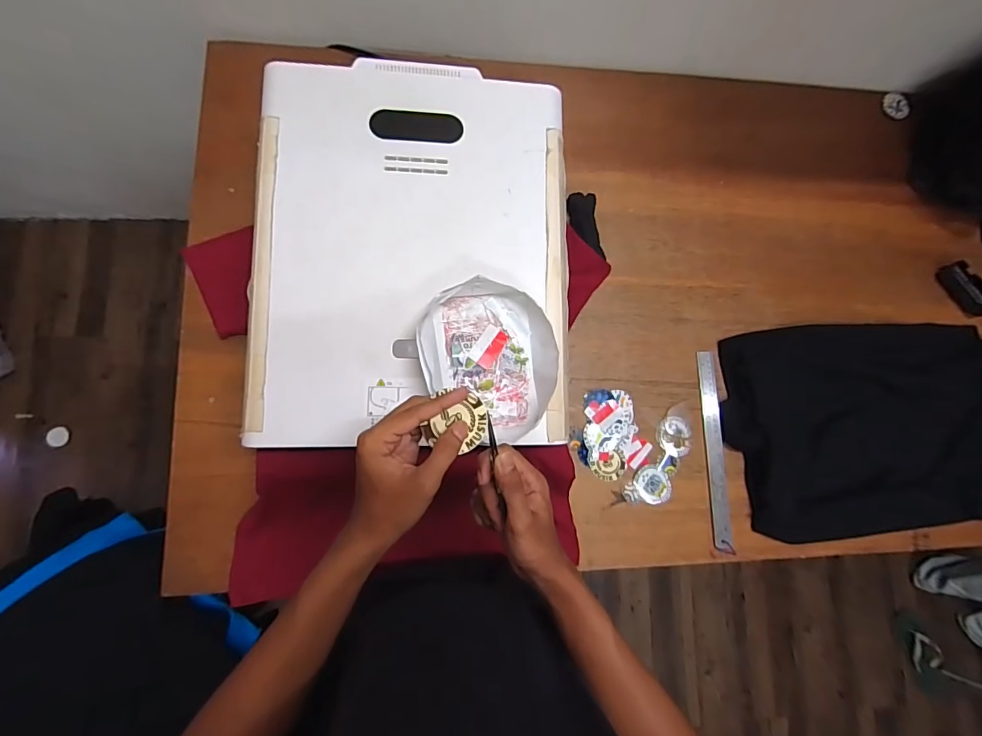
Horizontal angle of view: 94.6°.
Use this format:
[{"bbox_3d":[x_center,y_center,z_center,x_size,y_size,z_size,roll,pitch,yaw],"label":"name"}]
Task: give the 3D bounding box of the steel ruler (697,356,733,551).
[{"bbox_3d":[0.378,0.136,0.766,0.030,0.005,0.324,-2,83,4],"label":"steel ruler"}]

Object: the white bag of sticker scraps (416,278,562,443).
[{"bbox_3d":[0.001,-0.007,0.554,0.163,0.052,0.193,-16,85,-10],"label":"white bag of sticker scraps"}]

